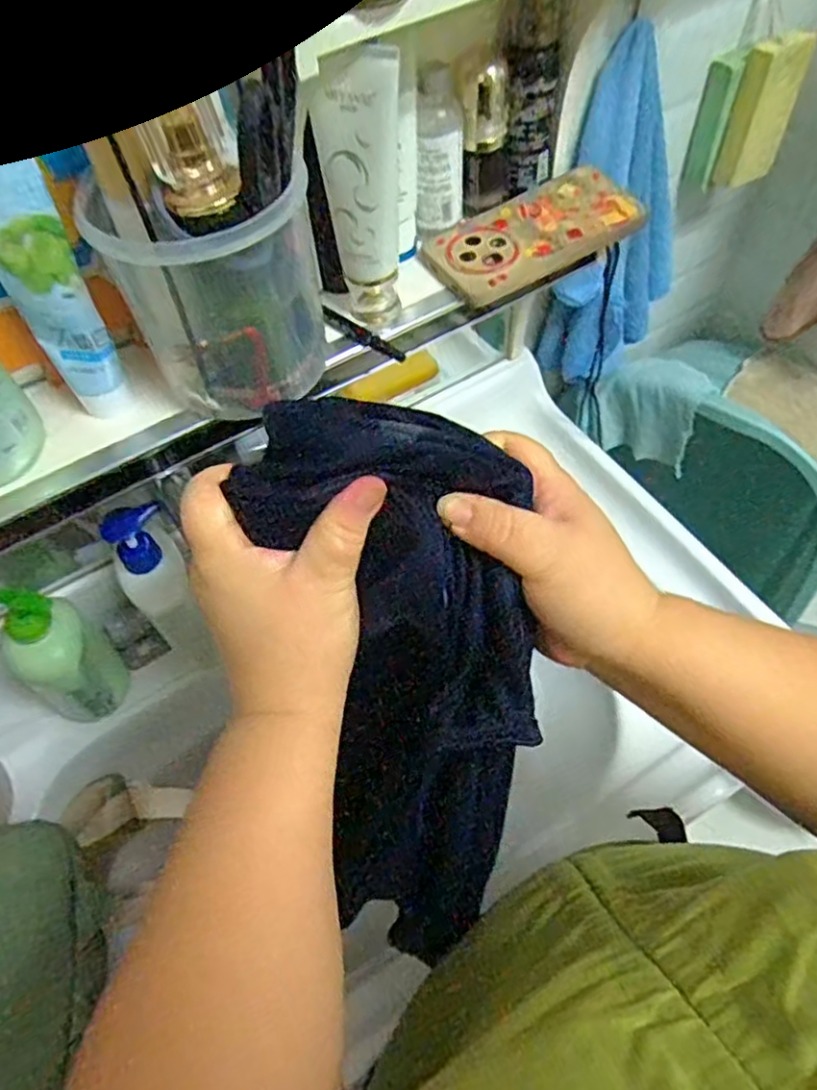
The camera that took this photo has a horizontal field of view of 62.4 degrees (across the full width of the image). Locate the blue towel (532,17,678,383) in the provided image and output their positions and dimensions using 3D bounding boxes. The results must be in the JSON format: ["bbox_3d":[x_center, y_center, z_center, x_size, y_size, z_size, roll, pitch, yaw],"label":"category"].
[{"bbox_3d":[0.216,-0.312,0.666,0.160,0.315,0.085,-40,64,-19],"label":"blue towel"}]

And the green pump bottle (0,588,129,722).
[{"bbox_3d":[-0.290,0.094,0.563,0.055,0.171,0.071,30,64,20],"label":"green pump bottle"}]

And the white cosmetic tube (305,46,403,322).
[{"bbox_3d":[-0.027,-0.211,0.423,0.049,0.174,0.024,-7,58,-1],"label":"white cosmetic tube"}]

